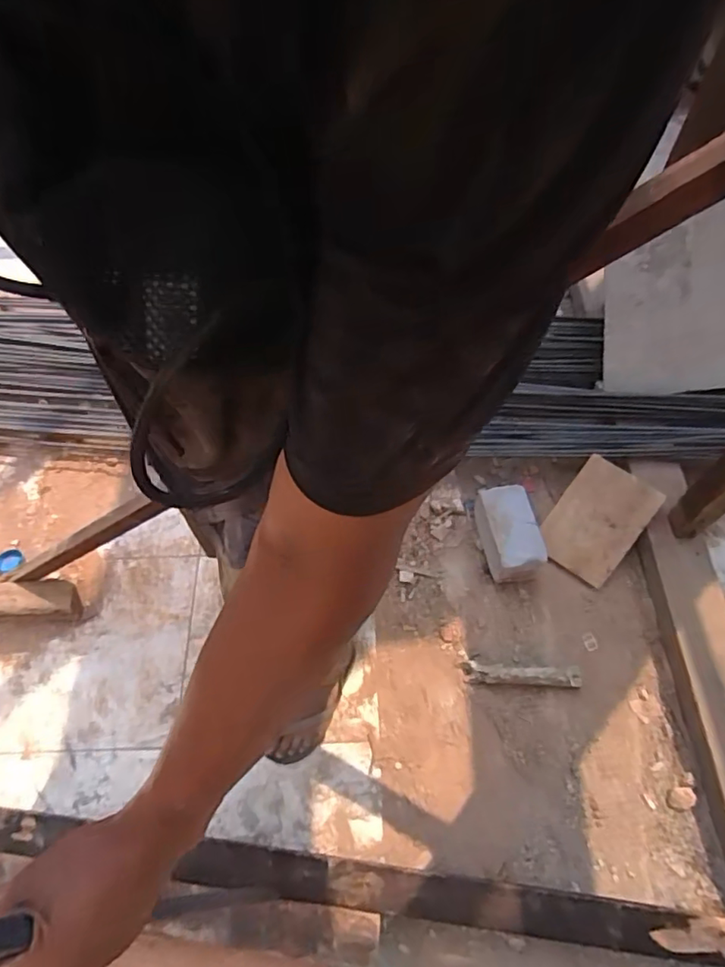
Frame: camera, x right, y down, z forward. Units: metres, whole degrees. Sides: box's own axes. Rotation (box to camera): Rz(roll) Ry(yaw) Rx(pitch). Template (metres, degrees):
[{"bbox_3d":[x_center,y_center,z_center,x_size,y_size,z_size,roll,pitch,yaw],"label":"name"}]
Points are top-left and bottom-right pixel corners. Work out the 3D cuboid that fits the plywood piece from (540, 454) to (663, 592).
[{"bbox_3d":[0.516,0.082,1.242,0.175,0.019,0.247,38,97,32],"label":"plywood piece"}]

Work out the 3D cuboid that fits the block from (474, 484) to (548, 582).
[{"bbox_3d":[0.320,0.104,1.236,0.110,0.085,0.198,-9,60,-2],"label":"block"}]

